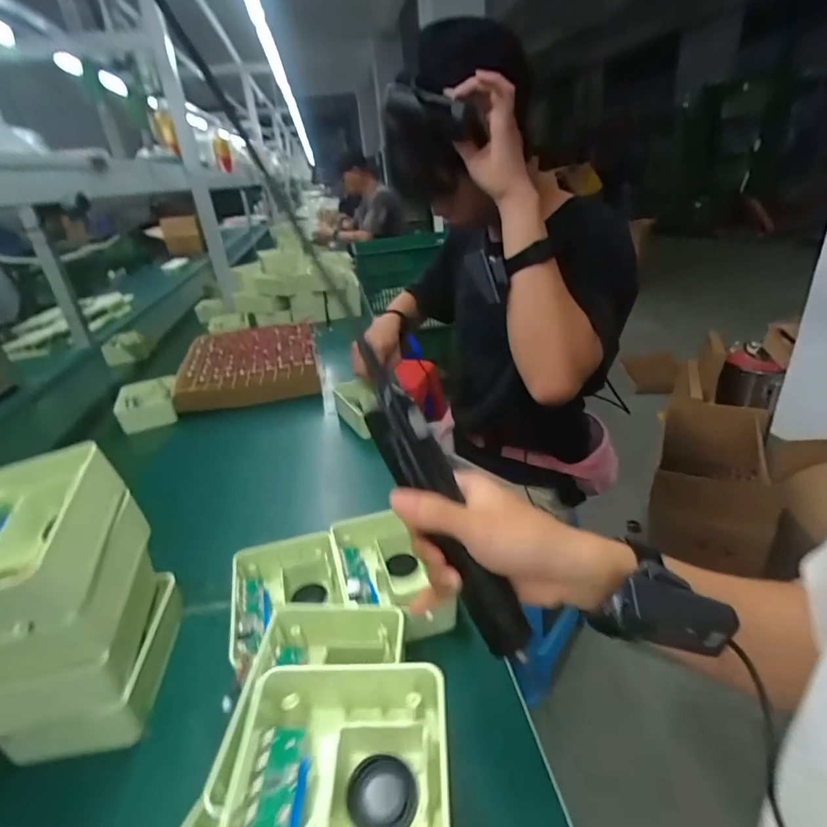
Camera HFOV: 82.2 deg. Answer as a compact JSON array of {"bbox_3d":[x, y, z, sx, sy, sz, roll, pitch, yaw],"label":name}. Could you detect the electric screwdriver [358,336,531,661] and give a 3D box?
[{"bbox_3d":[0.018,0.063,0.329,0.032,0.222,0.033,-29,5,-38],"label":"electric screwdriver"}]

